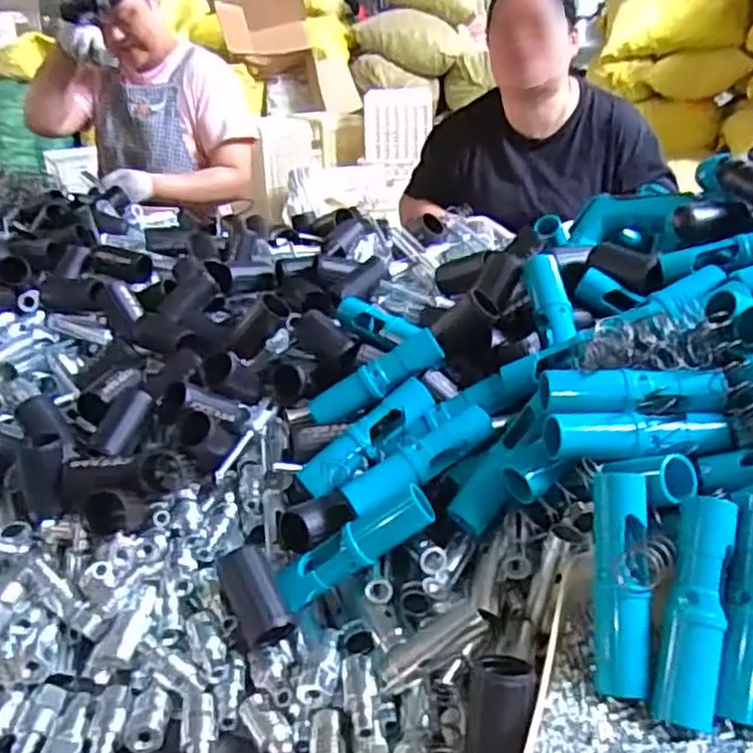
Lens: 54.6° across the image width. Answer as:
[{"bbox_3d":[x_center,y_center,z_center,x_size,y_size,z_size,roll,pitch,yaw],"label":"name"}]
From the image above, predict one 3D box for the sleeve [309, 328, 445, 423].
[{"bbox_3d":[-0.001,0.001,0.610,0.120,0.023,0.032,-30,26,5],"label":"sleeve"}]

